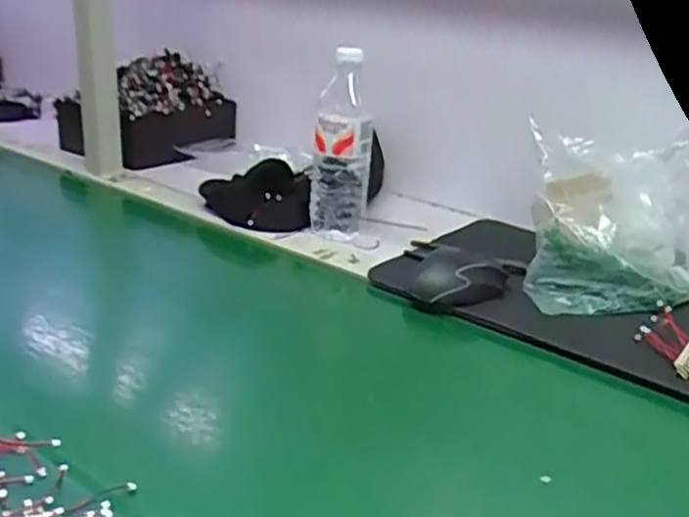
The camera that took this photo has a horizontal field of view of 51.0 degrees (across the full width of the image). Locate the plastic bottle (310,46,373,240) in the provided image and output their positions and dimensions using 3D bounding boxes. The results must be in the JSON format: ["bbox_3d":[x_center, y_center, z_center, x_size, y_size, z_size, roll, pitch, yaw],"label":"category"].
[{"bbox_3d":[-0.002,-0.140,0.899,0.074,0.215,0.080,3,23,-1],"label":"plastic bottle"}]

